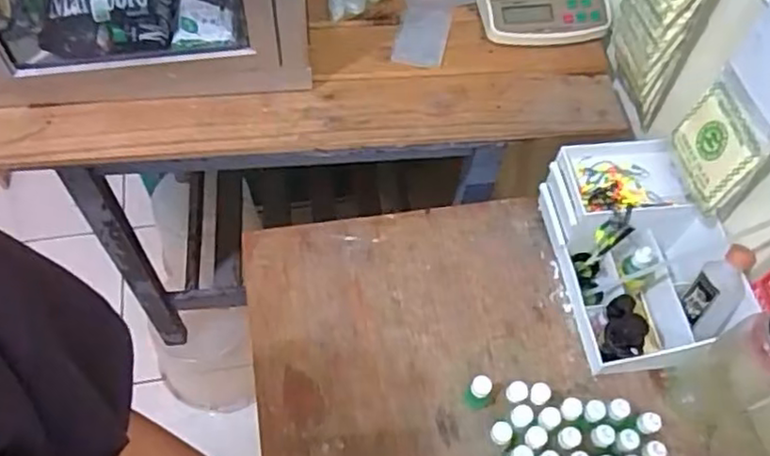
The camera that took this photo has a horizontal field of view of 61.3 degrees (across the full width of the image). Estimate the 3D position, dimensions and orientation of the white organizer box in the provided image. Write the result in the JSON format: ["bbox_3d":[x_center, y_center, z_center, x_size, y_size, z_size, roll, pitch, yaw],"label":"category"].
[{"bbox_3d":[0.270,0.027,0.695,0.142,0.102,0.225,-9,60,-9],"label":"white organizer box"}]

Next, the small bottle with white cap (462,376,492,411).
[{"bbox_3d":[0.092,0.163,0.642,0.023,0.045,0.021,2,59,-3],"label":"small bottle with white cap"}]

